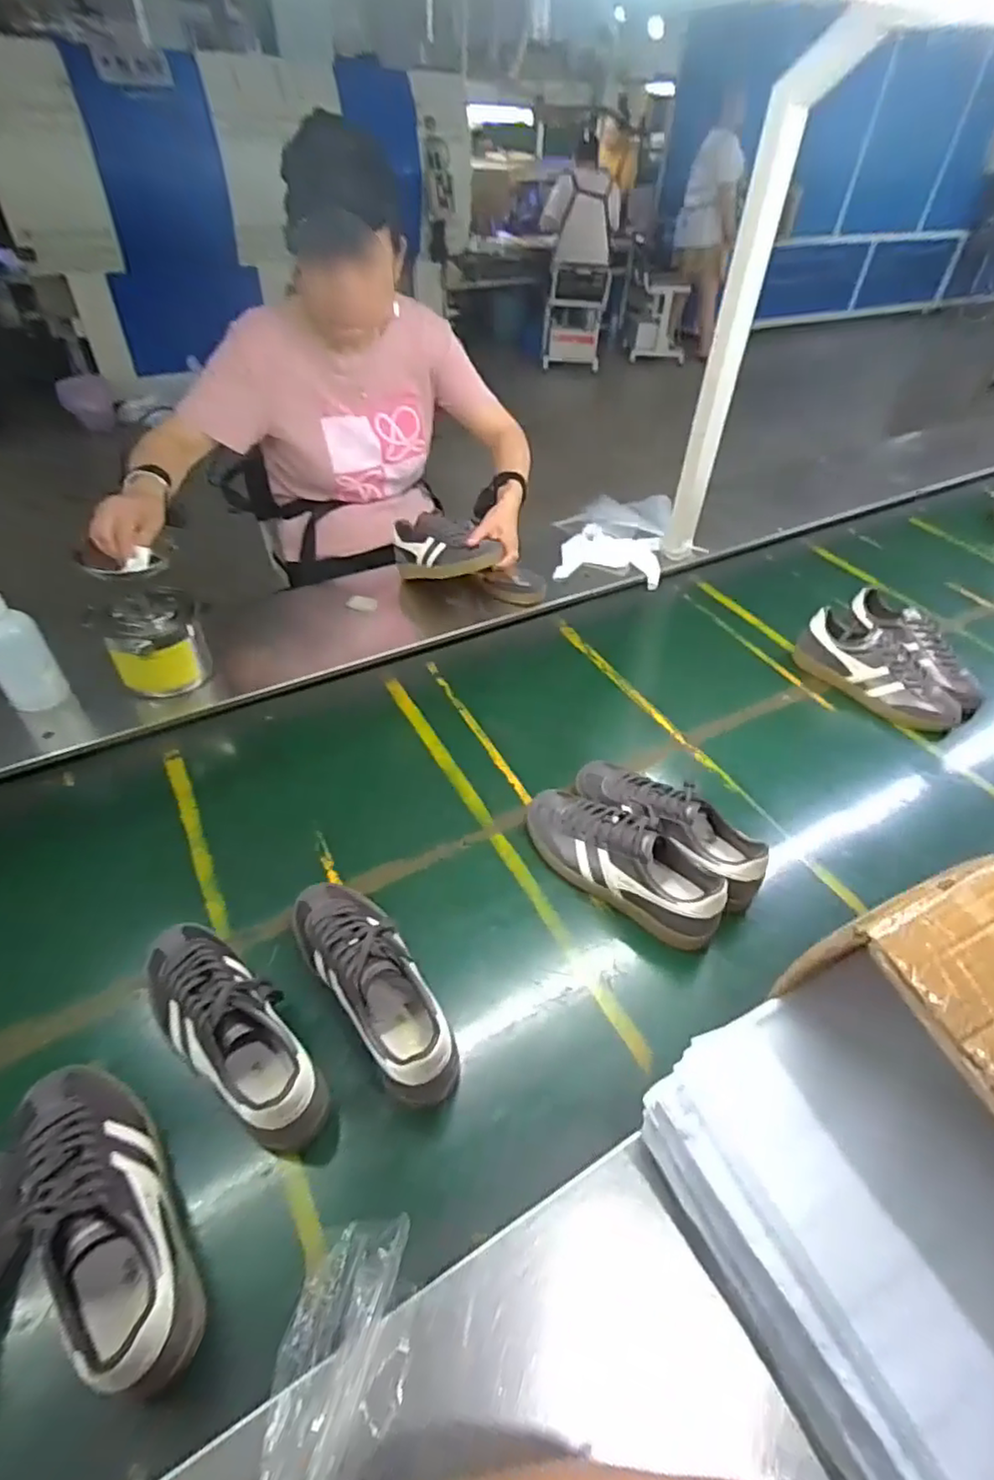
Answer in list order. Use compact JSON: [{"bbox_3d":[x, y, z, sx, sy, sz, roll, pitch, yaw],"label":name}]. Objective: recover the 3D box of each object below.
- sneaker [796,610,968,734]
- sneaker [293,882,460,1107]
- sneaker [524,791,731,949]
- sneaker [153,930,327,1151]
[{"bbox_3d":[0.624,-0.109,1.059,0.108,0.105,0.263,-30,53,-28],"label":"sneaker"},{"bbox_3d":[-0.129,0.243,0.662,0.089,0.112,0.258,-27,52,-26],"label":"sneaker"},{"bbox_3d":[0.150,0.135,0.777,0.266,0.093,0.092,28,51,23],"label":"sneaker"},{"bbox_3d":[-0.250,0.276,0.614,0.236,0.080,0.095,32,52,26],"label":"sneaker"}]

